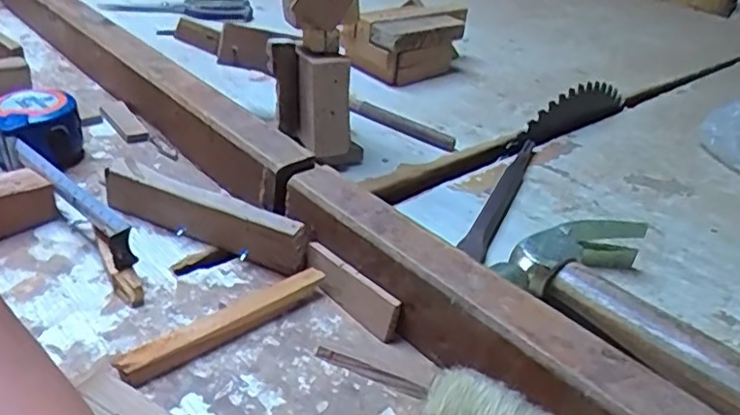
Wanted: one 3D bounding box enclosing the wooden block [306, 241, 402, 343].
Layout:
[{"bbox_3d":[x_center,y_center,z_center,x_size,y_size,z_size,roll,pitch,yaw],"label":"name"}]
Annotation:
[{"bbox_3d":[-0.011,0.044,0.351,0.010,0.024,0.071,-21,41,-39],"label":"wooden block"}]

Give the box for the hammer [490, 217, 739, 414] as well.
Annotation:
[{"bbox_3d":[0.215,0.090,0.313,0.112,0.026,0.307,-20,40,-37],"label":"hammer"}]

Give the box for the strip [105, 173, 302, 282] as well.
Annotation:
[{"bbox_3d":[-0.103,0.007,0.387,0.141,0.031,0.012,18,32,18],"label":"strip"}]

